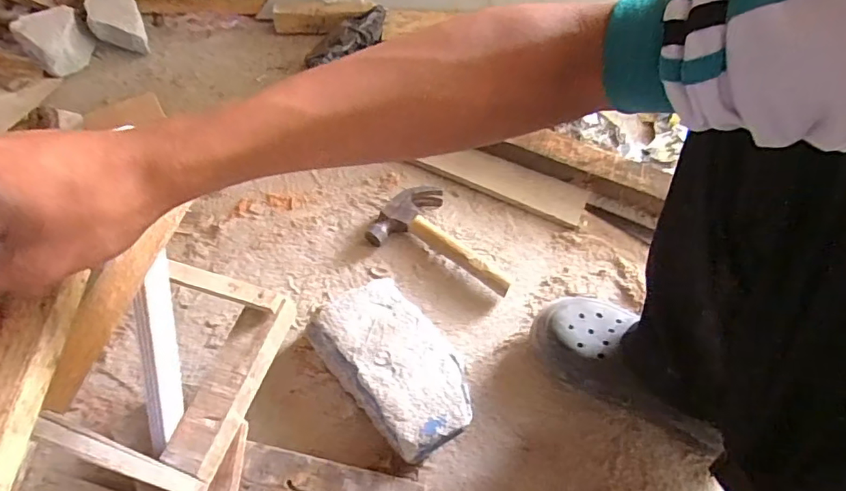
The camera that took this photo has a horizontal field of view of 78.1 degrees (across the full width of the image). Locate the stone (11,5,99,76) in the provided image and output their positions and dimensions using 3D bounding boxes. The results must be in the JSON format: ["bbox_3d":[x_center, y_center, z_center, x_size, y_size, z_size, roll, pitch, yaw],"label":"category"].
[{"bbox_3d":[-0.621,-0.349,0.885,0.097,0.076,0.100,-34,64,-22],"label":"stone"}]

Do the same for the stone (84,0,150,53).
[{"bbox_3d":[-0.542,-0.404,0.919,0.083,0.094,0.130,-21,60,-16],"label":"stone"}]

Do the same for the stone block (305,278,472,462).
[{"bbox_3d":[-0.032,0.144,0.614,0.120,0.075,0.205,-33,64,-22],"label":"stone block"}]

